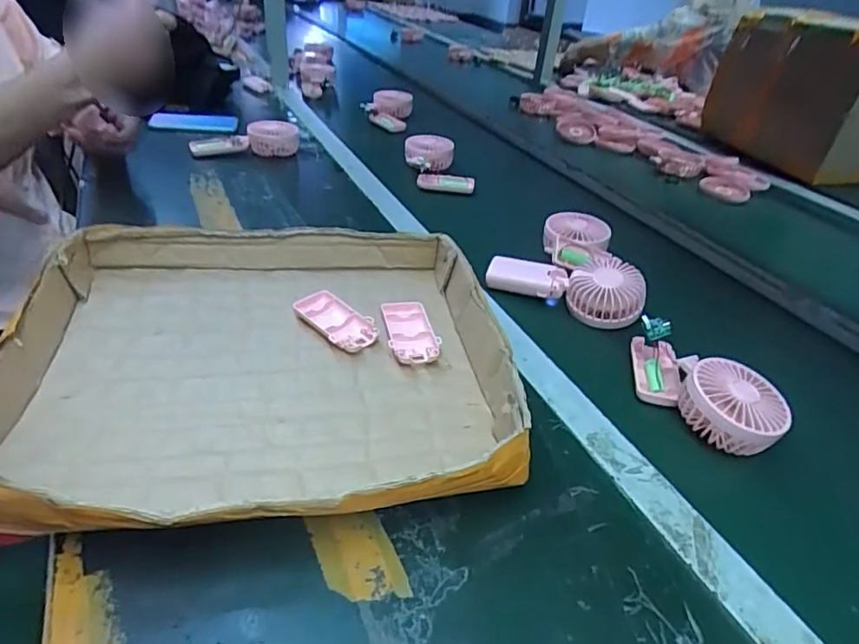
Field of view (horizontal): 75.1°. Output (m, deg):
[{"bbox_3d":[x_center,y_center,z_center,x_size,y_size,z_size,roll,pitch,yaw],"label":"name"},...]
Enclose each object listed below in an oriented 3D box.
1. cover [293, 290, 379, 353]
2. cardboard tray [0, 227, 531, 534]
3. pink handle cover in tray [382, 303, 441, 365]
[{"bbox_3d":[-0.094,0.000,0.572,0.047,0.017,0.090,-25,45,-37],"label":"cover"},{"bbox_3d":[-0.141,0.022,0.499,0.396,0.062,0.373,-3,36,-13],"label":"cardboard tray"},{"bbox_3d":[-0.019,0.012,0.567,0.049,0.018,0.088,-1,36,-11],"label":"pink handle cover in tray"}]

